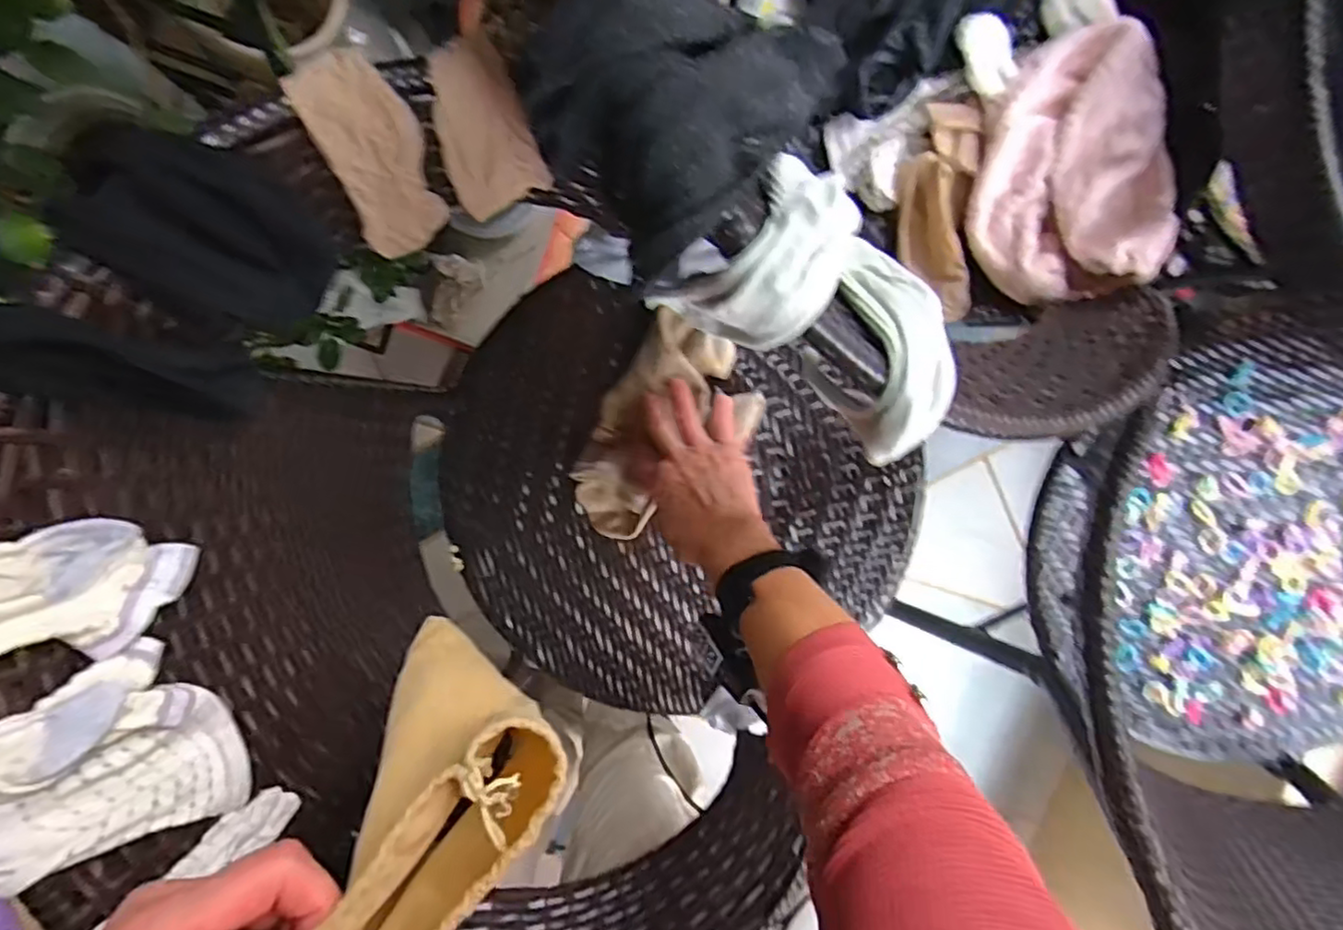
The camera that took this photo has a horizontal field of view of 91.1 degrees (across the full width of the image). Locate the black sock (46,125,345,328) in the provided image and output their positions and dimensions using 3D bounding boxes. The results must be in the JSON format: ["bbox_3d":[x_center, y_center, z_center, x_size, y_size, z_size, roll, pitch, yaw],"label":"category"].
[{"bbox_3d":[-0.232,-0.120,0.335,0.109,0.038,0.073,19,104,-40],"label":"black sock"}]

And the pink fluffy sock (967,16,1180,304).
[{"bbox_3d":[0.330,-0.238,0.532,0.145,0.045,0.203,6,98,0],"label":"pink fluffy sock"}]

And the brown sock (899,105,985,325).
[{"bbox_3d":[0.226,-0.224,0.553,0.064,0.034,0.158,-1,98,1],"label":"brown sock"}]

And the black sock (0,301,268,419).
[{"bbox_3d":[-0.268,-0.046,0.315,0.028,0.128,0.040,32,99,35],"label":"black sock"}]

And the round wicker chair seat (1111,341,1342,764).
[{"bbox_3d":[0.615,0.094,0.630,0.370,0.044,0.398,0,98,1],"label":"round wicker chair seat"}]

